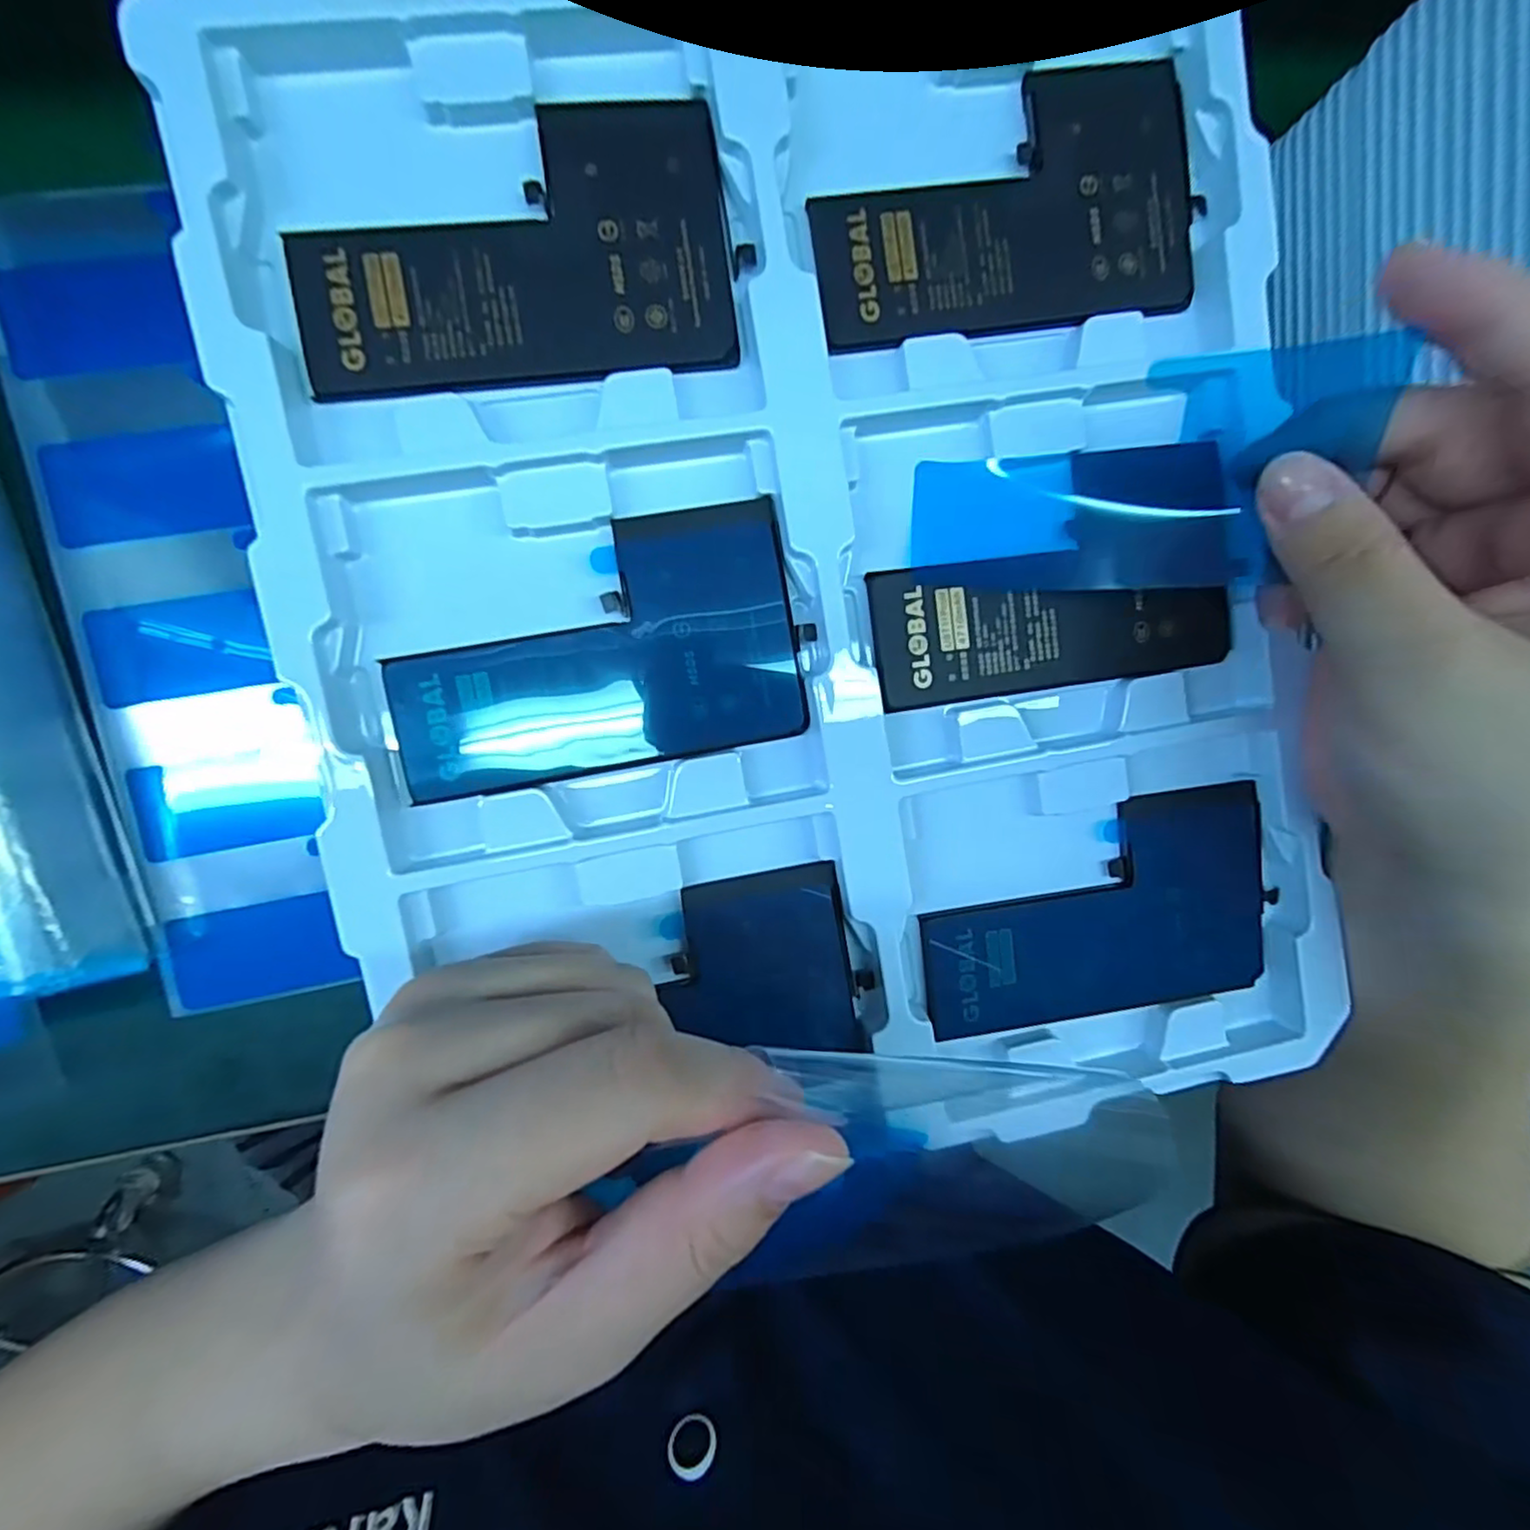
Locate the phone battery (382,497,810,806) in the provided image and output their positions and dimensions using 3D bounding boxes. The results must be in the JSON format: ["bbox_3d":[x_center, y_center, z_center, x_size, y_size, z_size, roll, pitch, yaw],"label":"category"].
[{"bbox_3d":[-0.045,-0.031,0.183,0.108,0.005,0.064,-11,94,-6],"label":"phone battery"}]

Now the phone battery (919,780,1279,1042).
[{"bbox_3d":[0.102,0.044,0.205,0.109,0.005,0.061,-8,93,-6],"label":"phone battery"}]

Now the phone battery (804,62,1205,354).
[{"bbox_3d":[0.067,-0.154,0.184,0.109,0.004,0.064,-11,94,-6],"label":"phone battery"}]

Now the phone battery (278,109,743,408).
[{"bbox_3d":[-0.063,-0.131,0.171,0.108,0.004,0.063,-9,93,-6],"label":"phone battery"}]

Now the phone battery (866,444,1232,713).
[{"bbox_3d":[0.085,-0.042,0.195,0.107,0.006,0.046,-8,93,-6],"label":"phone battery"}]

